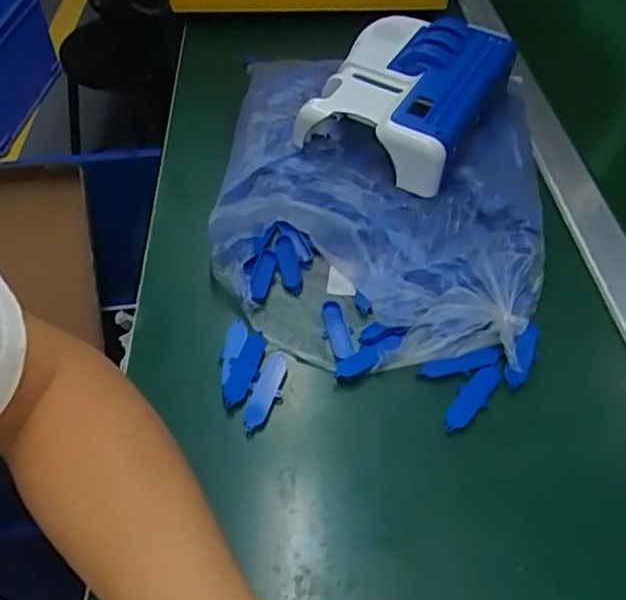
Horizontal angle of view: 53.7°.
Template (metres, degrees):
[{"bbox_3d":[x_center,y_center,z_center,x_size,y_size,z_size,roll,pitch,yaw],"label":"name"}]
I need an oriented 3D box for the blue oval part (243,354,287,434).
[{"bbox_3d":[-0.031,0.059,0.403,0.017,0.011,0.057,15,61,14],"label":"blue oval part"}]

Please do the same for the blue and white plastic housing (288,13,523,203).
[{"bbox_3d":[0.080,-0.173,0.511,0.133,0.077,0.148,24,50,21],"label":"blue and white plastic housing"}]

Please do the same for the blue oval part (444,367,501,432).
[{"bbox_3d":[0.099,0.061,0.384,0.017,0.005,0.054,29,52,25],"label":"blue oval part"}]

